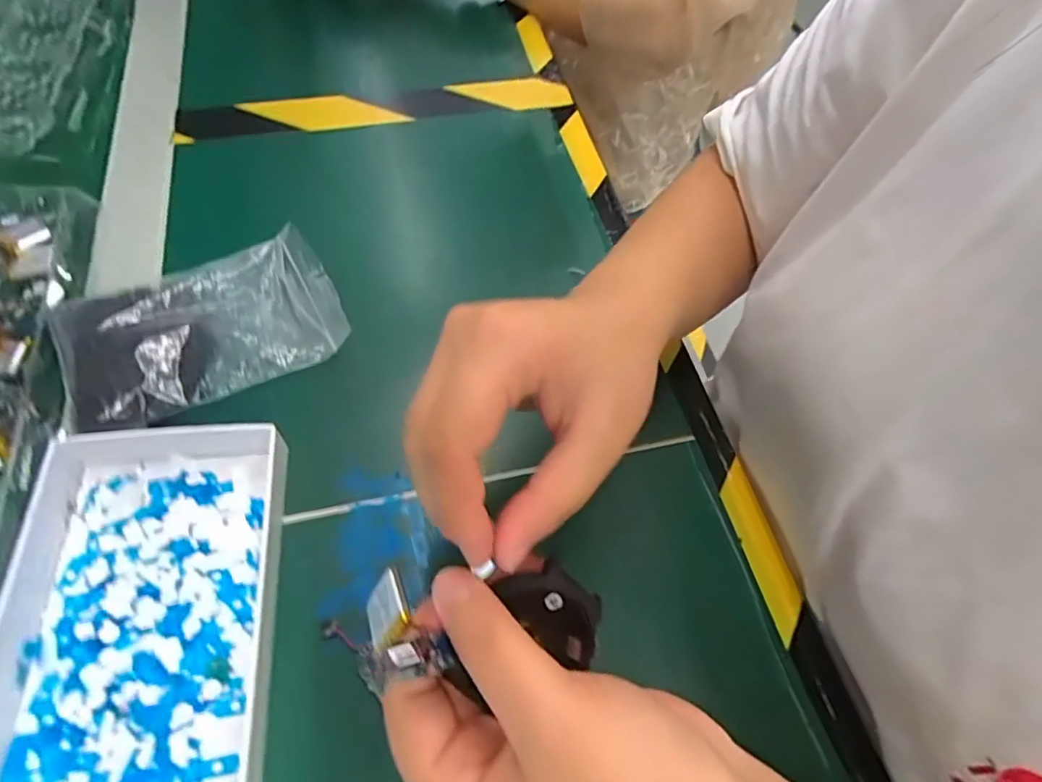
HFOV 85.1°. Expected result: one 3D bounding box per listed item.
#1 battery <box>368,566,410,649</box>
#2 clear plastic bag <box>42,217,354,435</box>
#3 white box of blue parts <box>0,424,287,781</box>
[{"bbox_3d":[-0.046,0.075,0.196,0.019,0.004,0.023,-45,46,18],"label":"battery"},{"bbox_3d":[-0.173,-0.040,0.313,0.135,0.024,0.092,-23,64,-17],"label":"clear plastic bag"},{"bbox_3d":[-0.165,0.099,0.231,0.116,0.027,0.176,-3,60,-6],"label":"white box of blue parts"}]

